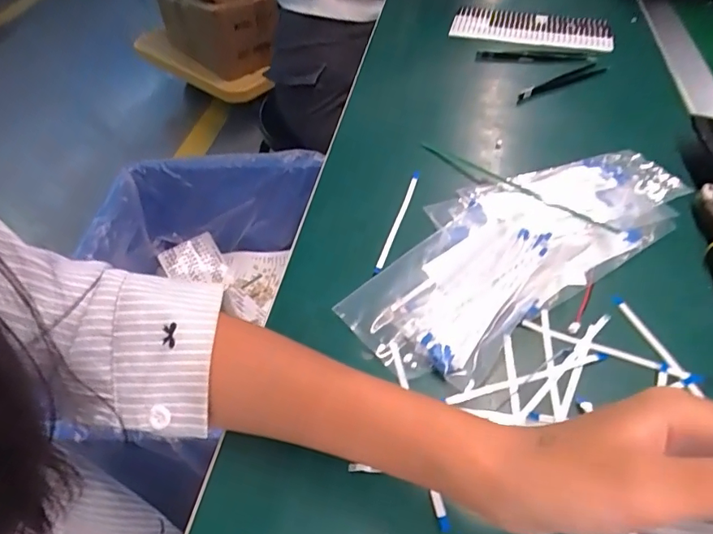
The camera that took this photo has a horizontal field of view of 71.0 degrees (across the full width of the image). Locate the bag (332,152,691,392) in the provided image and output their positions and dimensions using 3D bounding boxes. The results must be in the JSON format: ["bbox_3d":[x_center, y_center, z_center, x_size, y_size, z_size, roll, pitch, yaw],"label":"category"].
[{"bbox_3d":[0.117,-0.024,0.374,0.276,0.020,0.123,-30,53,-21],"label":"bag"}]

